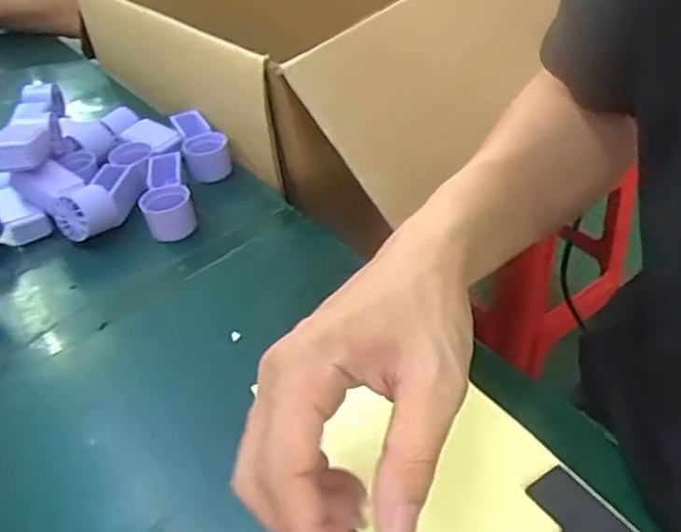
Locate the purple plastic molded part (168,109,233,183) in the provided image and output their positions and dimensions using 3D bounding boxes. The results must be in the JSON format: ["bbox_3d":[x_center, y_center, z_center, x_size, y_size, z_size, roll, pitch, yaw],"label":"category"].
[{"bbox_3d":[-0.133,-0.119,0.573,0.039,0.032,0.094,-19,44,-12],"label":"purple plastic molded part"}]

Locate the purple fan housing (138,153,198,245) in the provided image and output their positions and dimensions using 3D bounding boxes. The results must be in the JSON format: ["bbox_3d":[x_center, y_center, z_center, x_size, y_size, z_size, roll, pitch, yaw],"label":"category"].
[{"bbox_3d":[-0.150,-0.062,0.519,0.038,0.031,0.099,-17,44,-10],"label":"purple fan housing"}]

